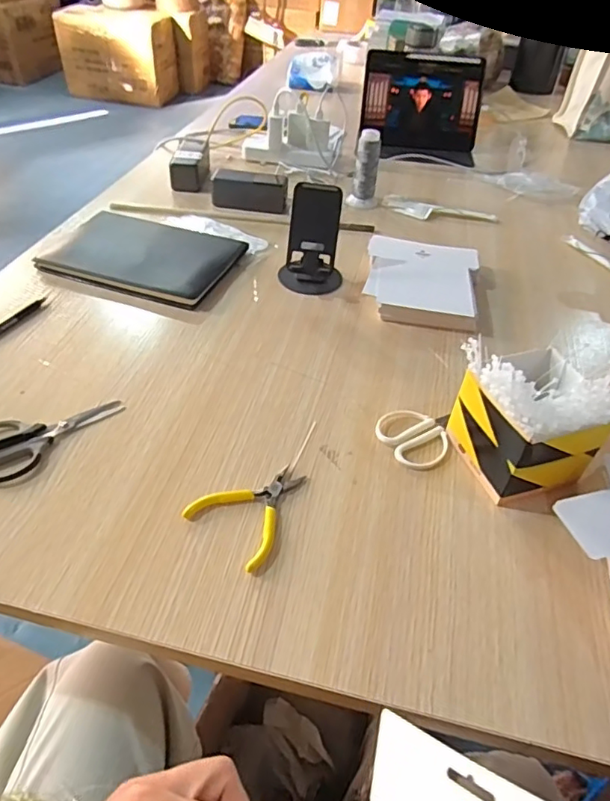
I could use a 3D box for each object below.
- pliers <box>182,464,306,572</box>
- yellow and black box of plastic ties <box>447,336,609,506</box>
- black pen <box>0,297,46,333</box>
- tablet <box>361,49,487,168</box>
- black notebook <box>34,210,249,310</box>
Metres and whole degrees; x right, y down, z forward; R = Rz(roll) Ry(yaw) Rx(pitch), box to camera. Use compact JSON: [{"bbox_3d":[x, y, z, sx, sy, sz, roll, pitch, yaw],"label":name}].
[{"bbox_3d":[-0.045,0.098,0.510,0.086,0.009,0.108,33,51,26],"label":"pliers"},{"bbox_3d":[0.215,0.017,0.527,0.116,0.134,0.120,-12,47,-17],"label":"yellow and black box of plastic ties"},{"bbox_3d":[-0.375,-0.094,0.677,0.015,0.008,0.135,21,46,15],"label":"black pen"},{"bbox_3d":[0.262,-0.666,1.219,0.266,0.154,0.188,9,44,4],"label":"tablet"},{"bbox_3d":[-0.242,-0.221,0.817,0.256,0.012,0.196,15,45,10],"label":"black notebook"}]

